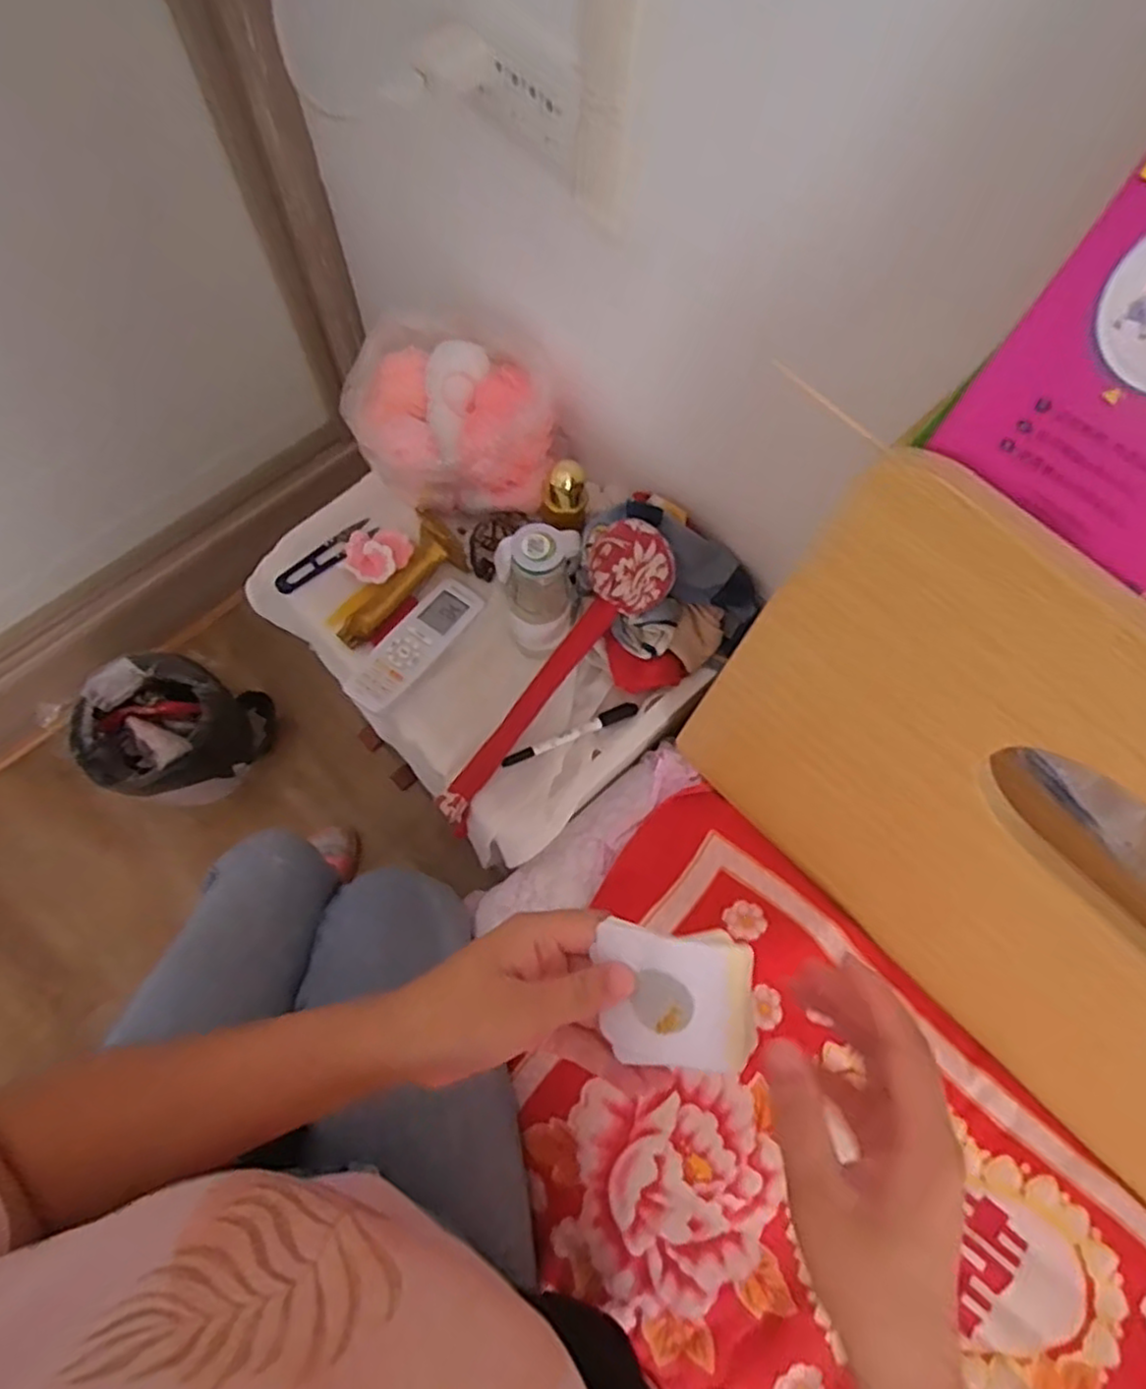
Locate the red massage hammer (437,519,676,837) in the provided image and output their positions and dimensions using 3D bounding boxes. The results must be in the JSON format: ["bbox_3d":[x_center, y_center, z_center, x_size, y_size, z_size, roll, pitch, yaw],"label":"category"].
[{"bbox_3d":[-0.026,-0.013,0.641,0.078,0.067,0.325,38,96,13],"label":"red massage hammer"}]

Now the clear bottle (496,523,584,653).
[{"bbox_3d":[-0.027,-0.087,0.637,0.069,0.143,0.057,-9,70,-5],"label":"clear bottle"}]

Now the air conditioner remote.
[{"bbox_3d":[-0.154,-0.051,0.696,0.053,0.025,0.155,33,76,12],"label":"air conditioner remote"}]

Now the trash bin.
[{"bbox_3d":[-0.564,0.065,1.049,0.189,0.229,0.187,1,70,-2],"label":"trash bin"}]

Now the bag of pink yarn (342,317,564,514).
[{"bbox_3d":[-0.127,-0.277,0.726,0.176,0.125,0.222,-38,75,-14],"label":"bag of pink yarn"}]

